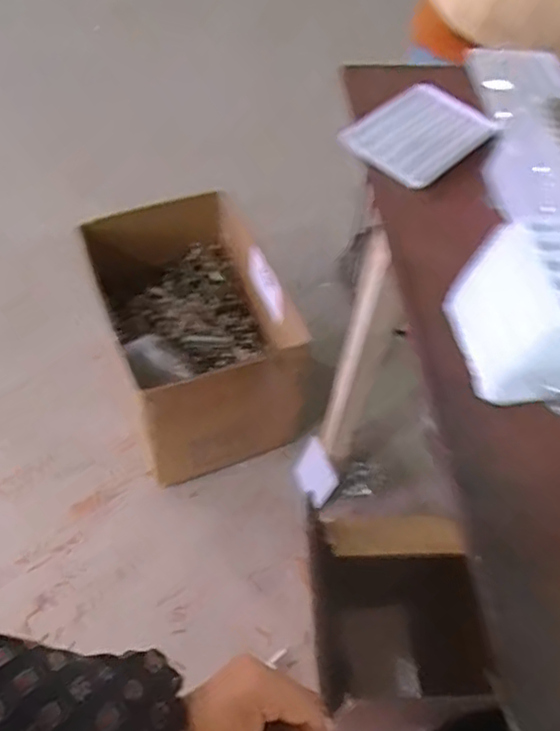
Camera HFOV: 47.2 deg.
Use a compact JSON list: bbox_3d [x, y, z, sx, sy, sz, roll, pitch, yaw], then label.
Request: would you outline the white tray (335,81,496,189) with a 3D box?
[{"bbox_3d":[0.135,-0.223,0.618,0.130,0.014,0.099,-38,65,-25],"label":"white tray"}]

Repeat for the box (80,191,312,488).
[{"bbox_3d":[-0.144,-0.060,1.186,0.306,0.290,0.407,-19,59,-16],"label":"box"}]

